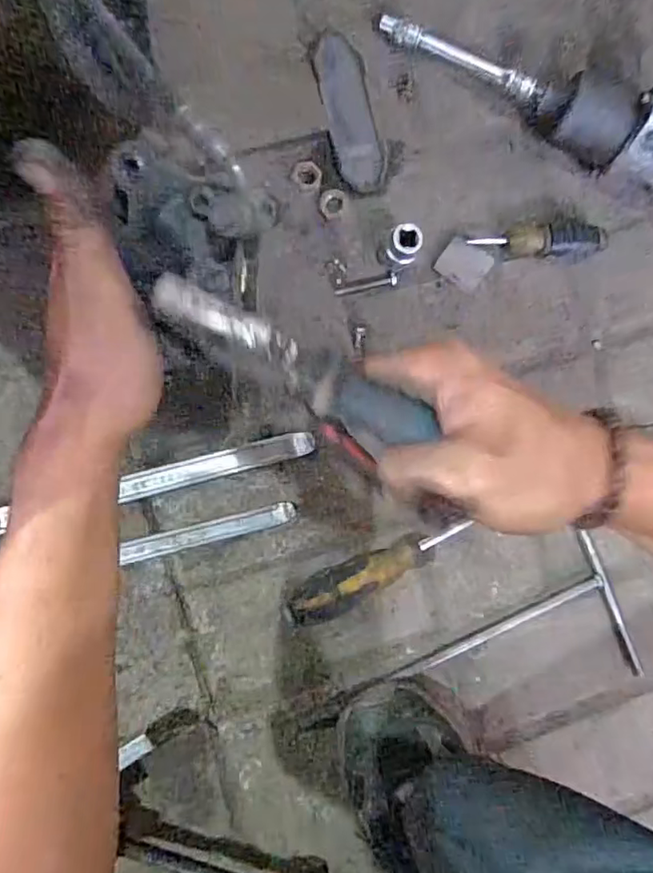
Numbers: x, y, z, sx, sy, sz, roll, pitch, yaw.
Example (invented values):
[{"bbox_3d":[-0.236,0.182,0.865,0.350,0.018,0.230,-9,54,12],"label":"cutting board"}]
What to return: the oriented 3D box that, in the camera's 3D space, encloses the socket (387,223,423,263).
[{"bbox_3d":[0.064,-0.162,0.505,0.025,0.048,0.028,24,85,-8],"label":"socket"}]

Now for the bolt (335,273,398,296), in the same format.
[{"bbox_3d":[0.036,-0.134,0.521,0.056,0.007,0.009,-13,91,-9],"label":"bolt"}]

